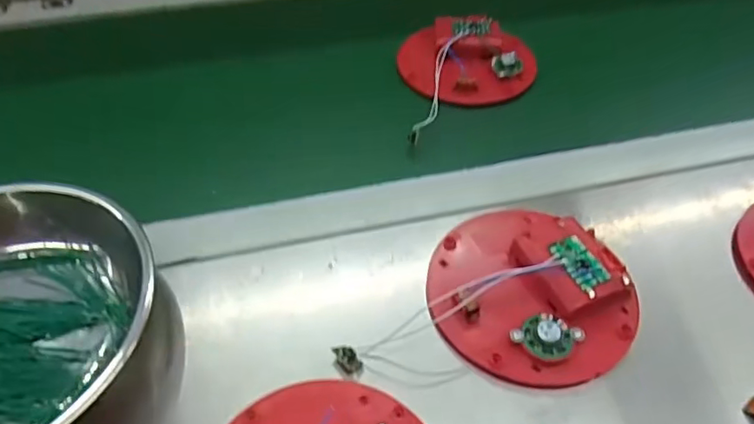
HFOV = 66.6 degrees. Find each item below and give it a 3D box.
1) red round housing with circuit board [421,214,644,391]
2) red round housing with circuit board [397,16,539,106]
[{"bbox_3d":[0.090,0.045,0.340,0.118,0.025,0.112,0,47,0],"label":"red round housing with circuit board"},{"bbox_3d":[0.080,-0.140,0.519,0.118,0.033,0.096,0,47,0],"label":"red round housing with circuit board"}]

